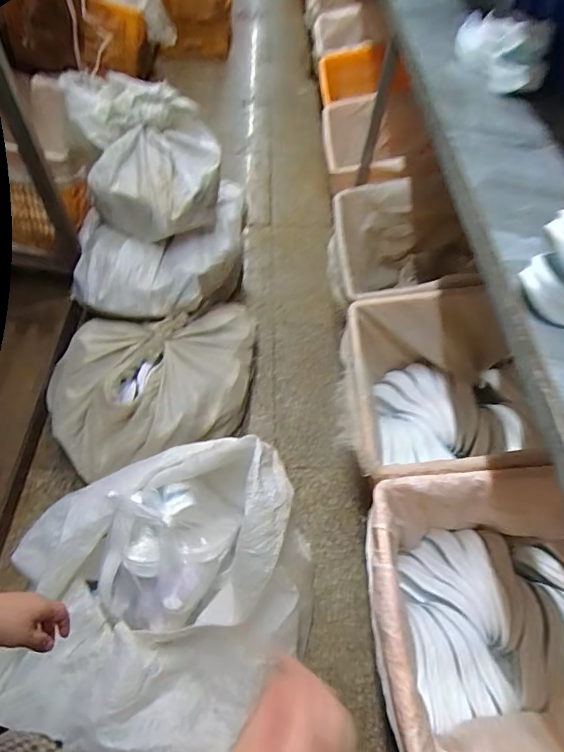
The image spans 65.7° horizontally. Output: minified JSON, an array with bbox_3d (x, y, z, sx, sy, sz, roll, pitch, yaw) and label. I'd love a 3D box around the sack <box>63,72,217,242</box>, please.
[{"bbox_3d":[-0.383,-0.645,1.293,0.395,0.289,0.421,-14,60,-12],"label":"sack"}]

